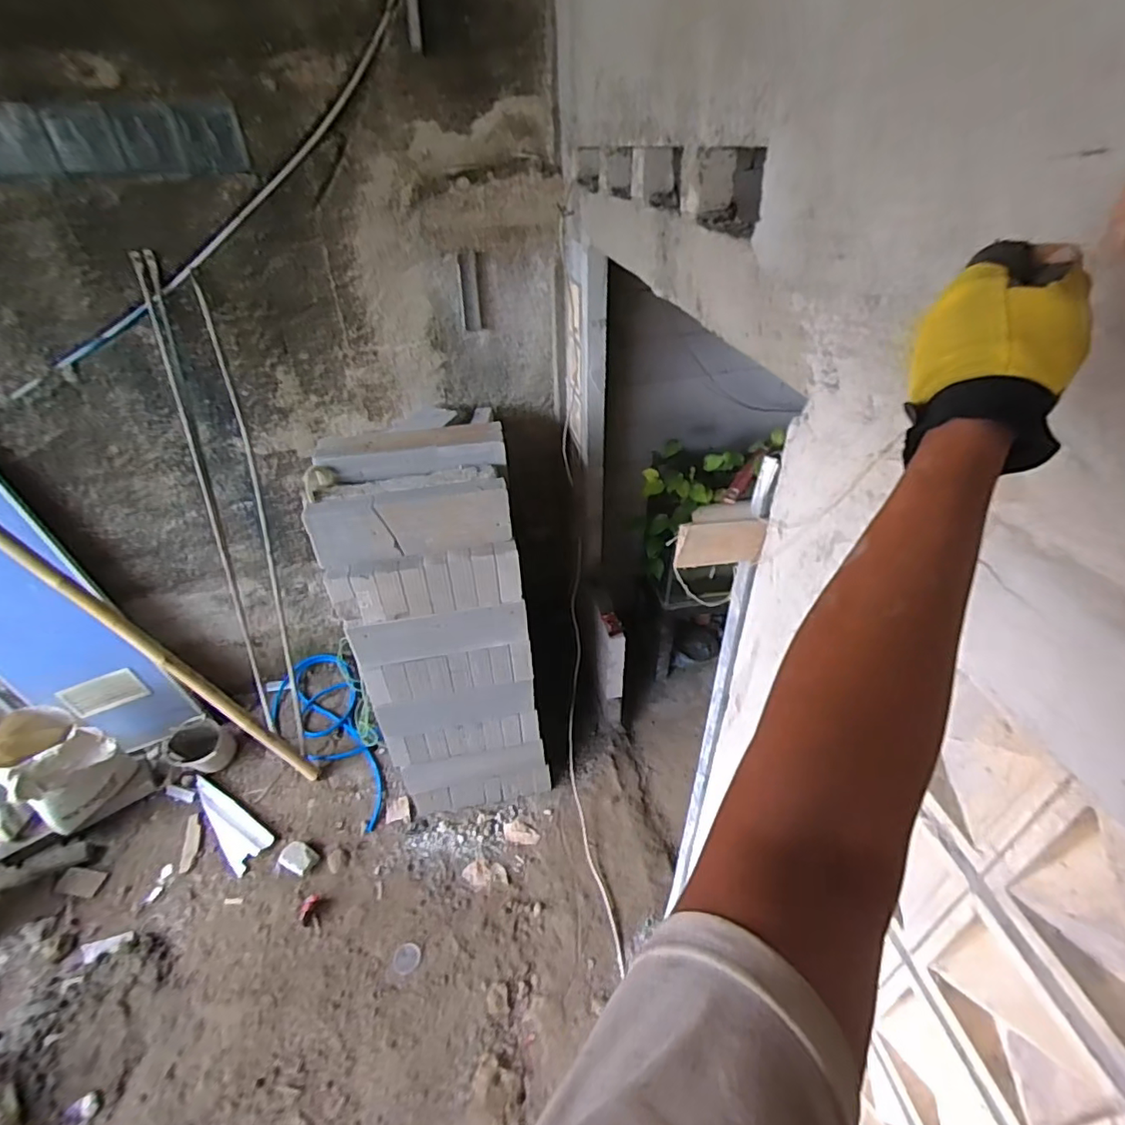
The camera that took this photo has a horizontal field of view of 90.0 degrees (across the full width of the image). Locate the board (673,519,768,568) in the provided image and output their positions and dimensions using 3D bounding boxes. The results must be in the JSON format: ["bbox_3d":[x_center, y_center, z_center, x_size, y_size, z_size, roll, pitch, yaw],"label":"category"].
[{"bbox_3d":[0.259,-0.030,0.927,0.143,0.080,0.020,-4,37,-3],"label":"board"}]

